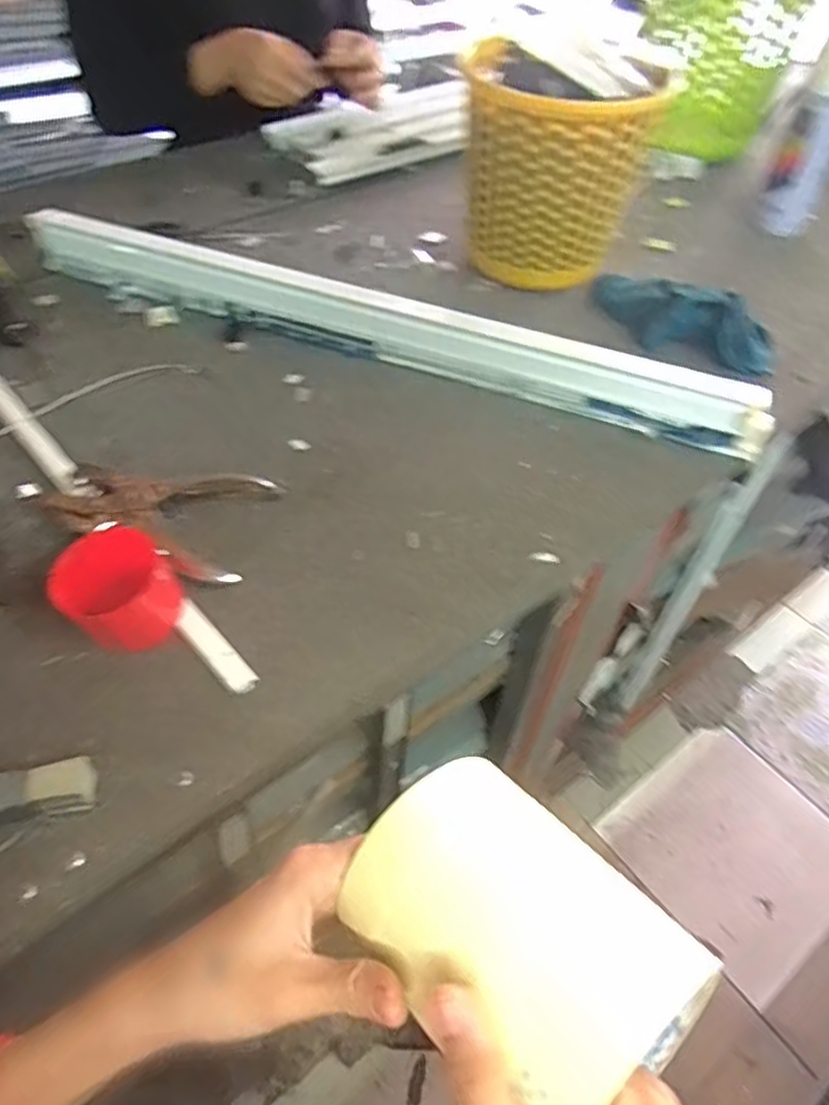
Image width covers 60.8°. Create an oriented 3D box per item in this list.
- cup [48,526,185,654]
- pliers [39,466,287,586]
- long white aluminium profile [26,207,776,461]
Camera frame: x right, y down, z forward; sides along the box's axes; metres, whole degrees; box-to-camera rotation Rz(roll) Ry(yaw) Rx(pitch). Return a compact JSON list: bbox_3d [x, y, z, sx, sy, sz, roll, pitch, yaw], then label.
[{"bbox_3d":[-0.186,0.026,0.452,0.069,0.054,0.067,0,51,-1],"label":"cup"},{"bbox_3d":[-0.188,-0.034,0.531,0.153,0.023,0.101,17,52,13],"label":"pliers"},{"bbox_3d":[-0.051,-0.222,0.674,0.729,0.049,0.044,18,53,14],"label":"long white aluminium profile"}]

